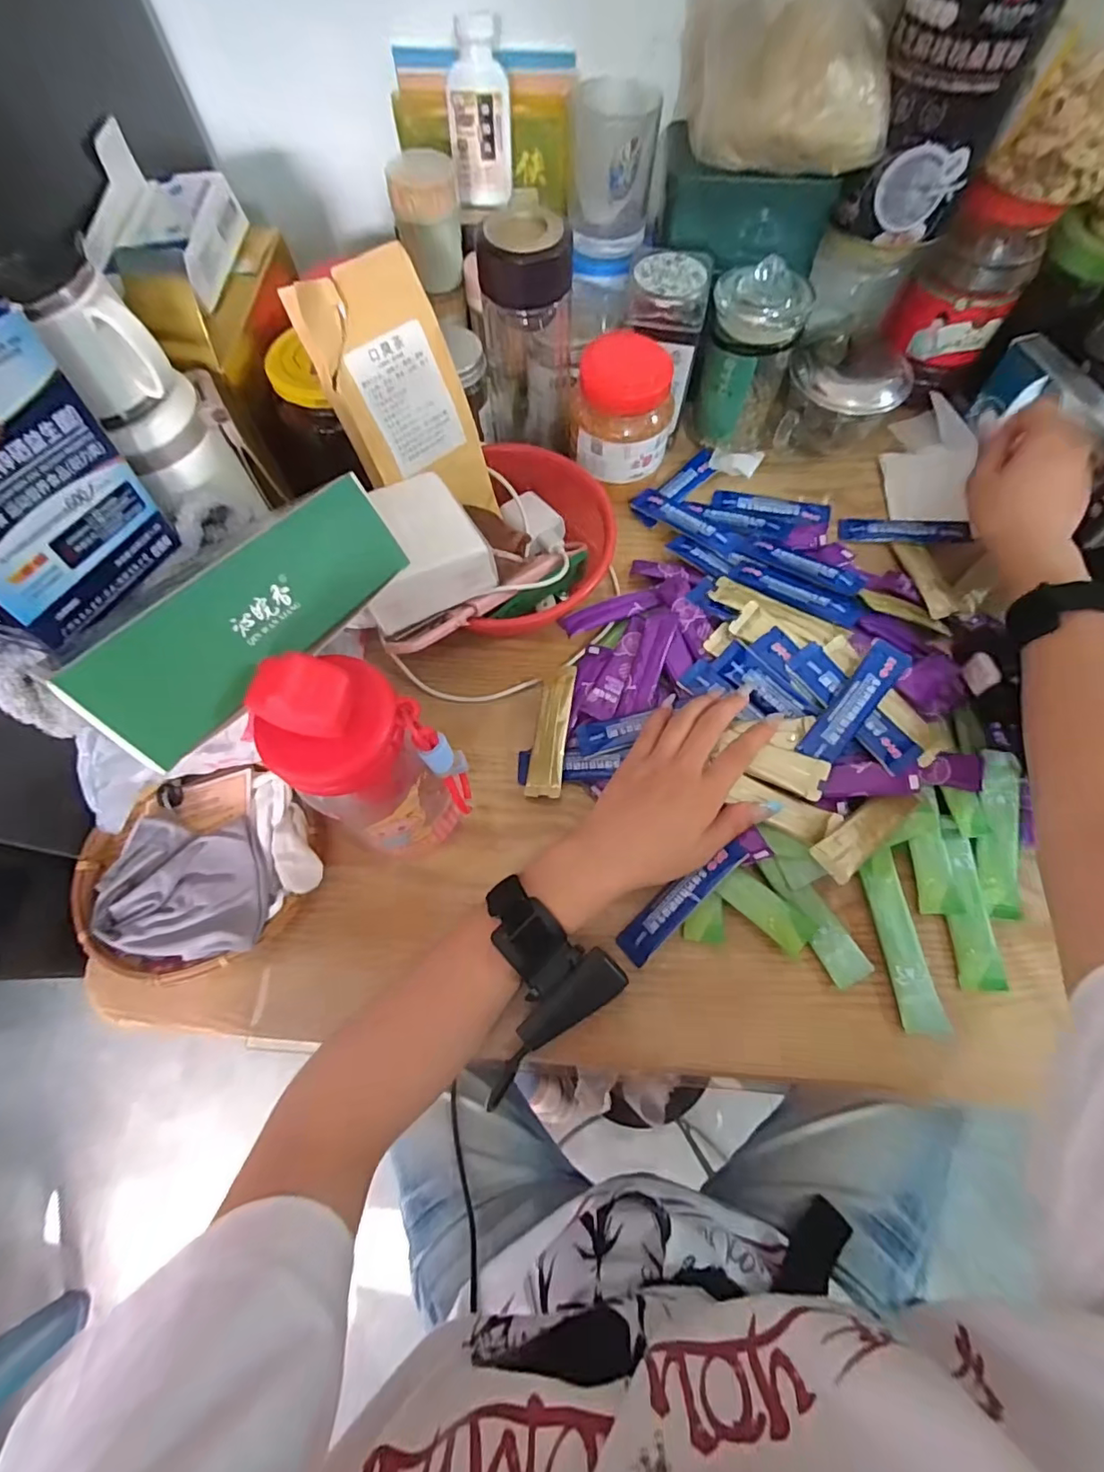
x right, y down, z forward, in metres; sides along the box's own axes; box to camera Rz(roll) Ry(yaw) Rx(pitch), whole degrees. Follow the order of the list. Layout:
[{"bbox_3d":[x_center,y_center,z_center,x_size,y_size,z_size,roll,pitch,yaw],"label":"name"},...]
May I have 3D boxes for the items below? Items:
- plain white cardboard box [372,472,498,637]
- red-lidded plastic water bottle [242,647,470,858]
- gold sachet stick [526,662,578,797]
[{"bbox_3d":[-0.098,-0.134,0.381,0.086,0.035,0.095,-26,70,-10],"label":"plain white cardboard box"},{"bbox_3d":[-0.093,0.020,0.297,0.057,0.182,0.066,32,71,12],"label":"red-lidded plastic water bottle"},{"bbox_3d":[0.000,-0.006,0.406,0.025,0.017,0.101,7,68,3],"label":"gold sachet stick"}]

